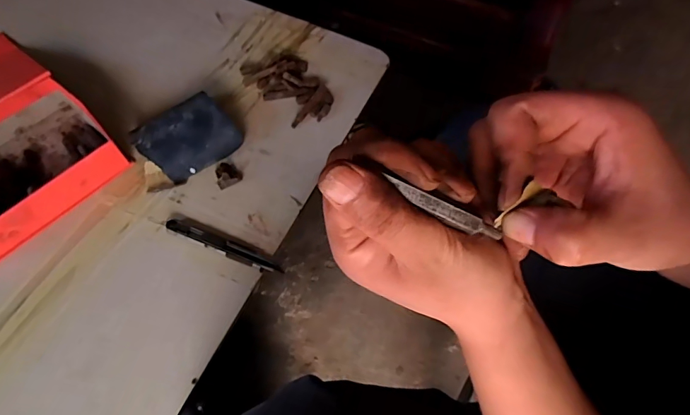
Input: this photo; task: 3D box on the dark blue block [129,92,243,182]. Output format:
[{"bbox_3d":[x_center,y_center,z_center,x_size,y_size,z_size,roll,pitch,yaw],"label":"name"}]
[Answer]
[{"bbox_3d":[-0.198,-0.089,0.551,0.110,0.033,0.087,-34,68,-18],"label":"dark blue block"}]

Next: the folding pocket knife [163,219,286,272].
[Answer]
[{"bbox_3d":[-0.140,0.046,0.508,0.144,0.010,0.018,21,64,9],"label":"folding pocket knife"}]

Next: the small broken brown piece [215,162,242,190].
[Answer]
[{"bbox_3d":[-0.146,-0.044,0.544,0.031,0.014,0.033,-24,66,-14],"label":"small broken brown piece"}]

